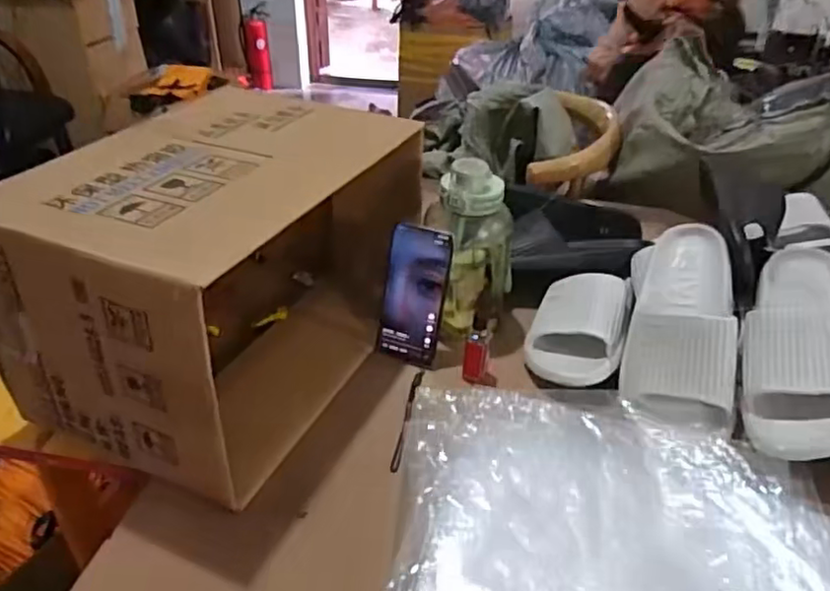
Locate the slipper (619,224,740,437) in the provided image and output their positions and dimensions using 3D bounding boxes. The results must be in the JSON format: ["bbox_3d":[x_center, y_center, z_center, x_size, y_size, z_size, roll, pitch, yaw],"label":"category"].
[{"bbox_3d":[0.303,0.028,0.729,0.110,0.071,0.281,11,50,14],"label":"slipper"}]

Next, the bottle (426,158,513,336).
[{"bbox_3d":[0.071,-0.060,0.791,0.111,0.197,0.097,2,34,1],"label":"bottle"}]

